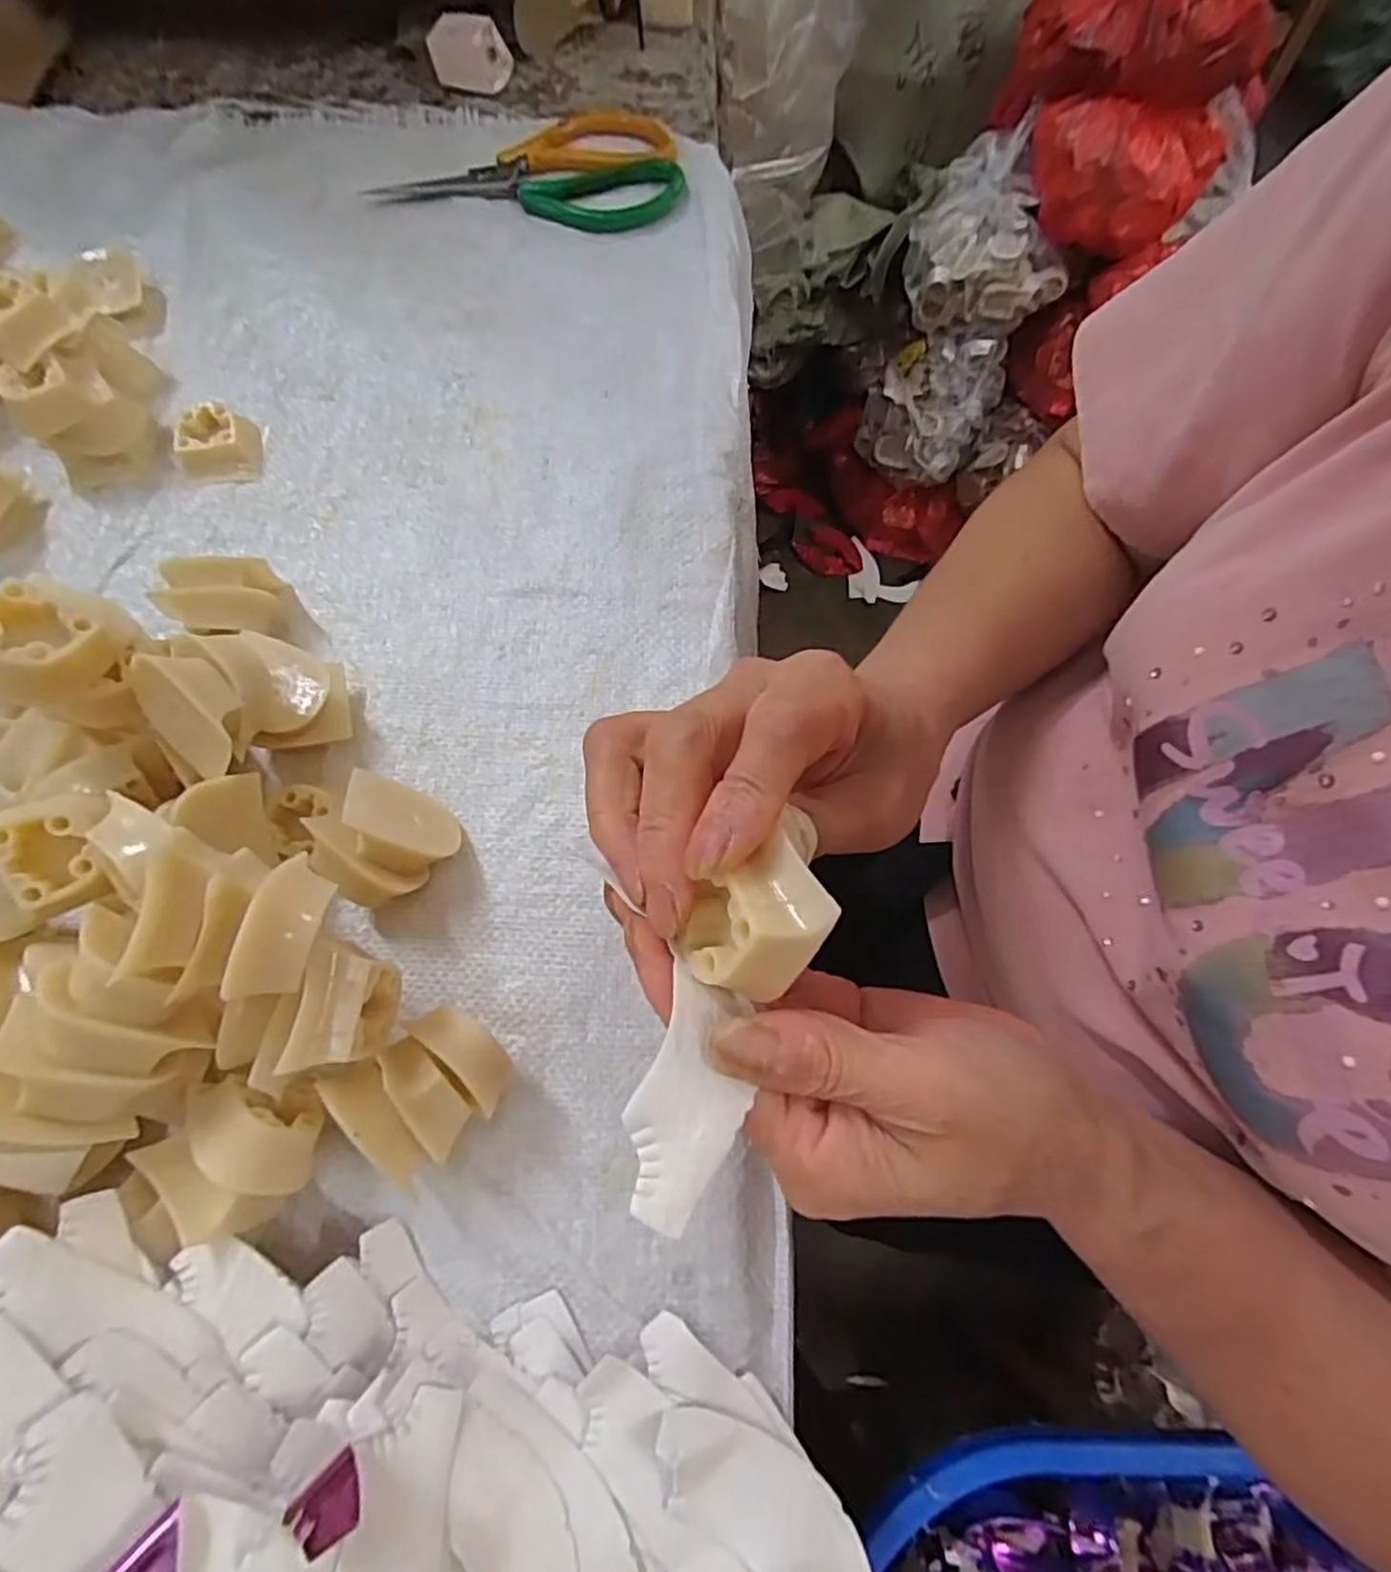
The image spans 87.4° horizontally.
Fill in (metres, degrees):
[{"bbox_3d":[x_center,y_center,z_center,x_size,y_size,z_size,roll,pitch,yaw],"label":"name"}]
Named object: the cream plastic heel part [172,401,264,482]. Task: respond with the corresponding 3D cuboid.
[{"bbox_3d":[-0.247,-0.177,0.375,0.039,0.019,0.034,-3,69,-2],"label":"cream plastic heel part"}]

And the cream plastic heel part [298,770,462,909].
[{"bbox_3d":[-0.125,0.019,0.295,0.049,0.051,0.027,42,108,9],"label":"cream plastic heel part"}]

